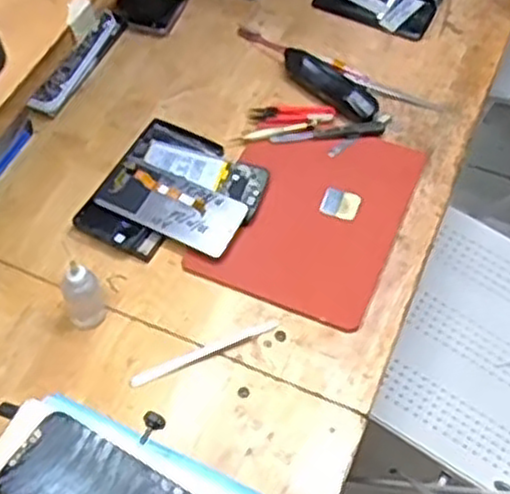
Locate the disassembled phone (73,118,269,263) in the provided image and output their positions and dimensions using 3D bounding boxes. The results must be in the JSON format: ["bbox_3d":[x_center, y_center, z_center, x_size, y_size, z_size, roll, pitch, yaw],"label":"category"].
[{"bbox_3d":[-0.087,-0.059,0.851,0.162,0.017,0.173,26,62,15],"label":"disassembled phone"}]

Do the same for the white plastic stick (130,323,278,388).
[{"bbox_3d":[-0.052,0.109,0.779,0.157,0.006,0.013,-22,61,-13],"label":"white plastic stick"}]

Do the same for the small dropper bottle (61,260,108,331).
[{"bbox_3d":[-0.170,0.046,0.748,0.037,0.081,0.033,-19,60,-12],"label":"small dropper bottle"}]

